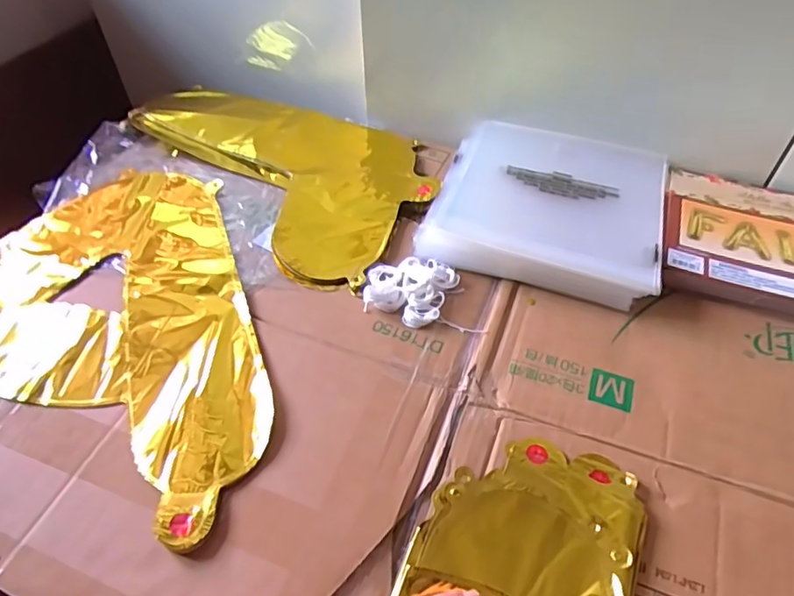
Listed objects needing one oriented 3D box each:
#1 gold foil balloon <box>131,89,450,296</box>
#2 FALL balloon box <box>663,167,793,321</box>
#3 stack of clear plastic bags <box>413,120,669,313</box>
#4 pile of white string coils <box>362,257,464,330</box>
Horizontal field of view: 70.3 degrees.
[{"bbox_3d":[-0.139,-0.177,0.669,0.213,0.029,0.446,-35,52,-24],"label":"gold foil balloon"},{"bbox_3d":[0.367,-0.053,0.554,0.204,0.026,0.176,13,50,11],"label":"FALL balloon box"},{"bbox_3d":[0.154,-0.096,0.577,0.214,0.029,0.214,15,51,13],"label":"stack of clear plastic bags"},{"bbox_3d":[0.011,-0.011,0.516,0.077,0.018,0.072,20,52,17],"label":"pile of white string coils"}]

